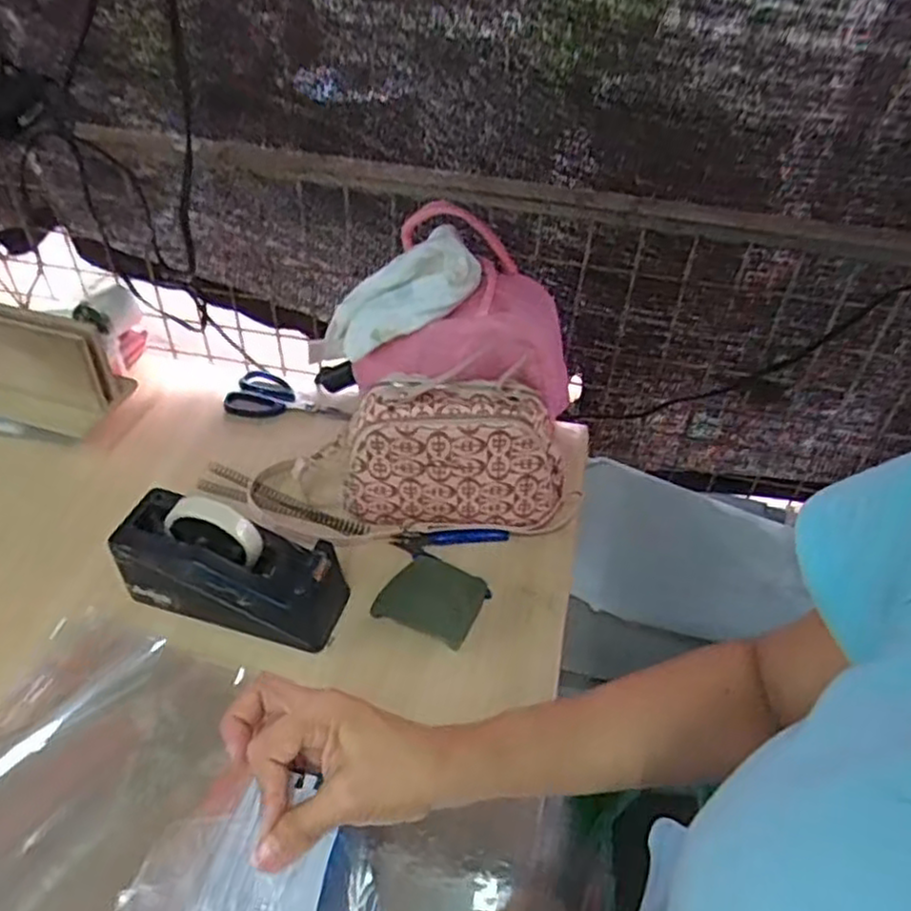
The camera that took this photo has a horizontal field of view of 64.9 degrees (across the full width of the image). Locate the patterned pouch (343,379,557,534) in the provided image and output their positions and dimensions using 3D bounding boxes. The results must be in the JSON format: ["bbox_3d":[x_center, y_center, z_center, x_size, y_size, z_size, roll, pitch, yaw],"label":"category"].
[{"bbox_3d":[-0.001,0.004,0.749,0.214,0.153,0.075,-1,44,-4],"label":"patterned pouch"}]

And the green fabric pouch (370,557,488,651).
[{"bbox_3d":[-0.023,0.135,0.693,0.093,0.039,0.062,17,45,14],"label":"green fabric pouch"}]

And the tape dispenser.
[{"bbox_3d":[-0.206,0.100,0.664,0.208,0.115,0.072,11,44,9],"label":"tape dispenser"}]

